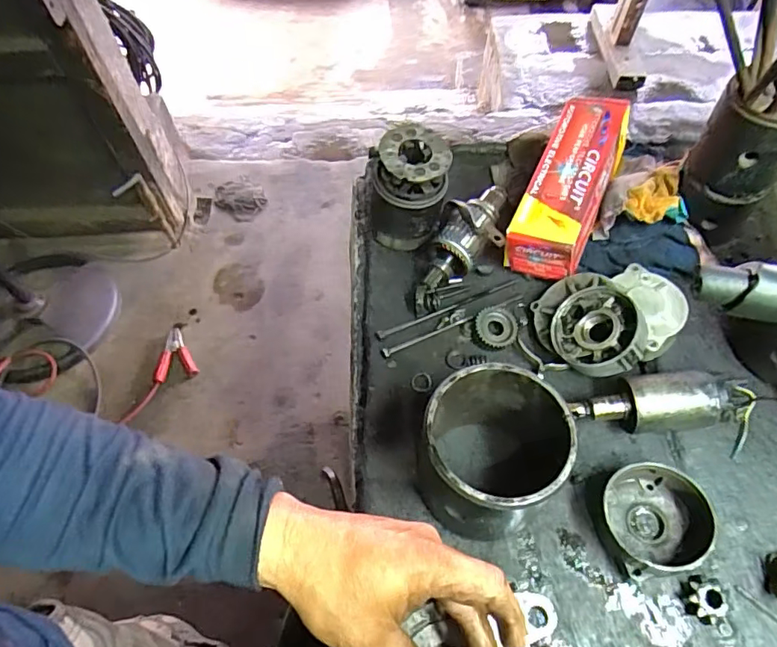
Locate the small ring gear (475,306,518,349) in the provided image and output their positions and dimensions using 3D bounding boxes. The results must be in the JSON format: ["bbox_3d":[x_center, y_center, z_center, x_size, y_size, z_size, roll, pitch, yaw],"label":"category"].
[{"bbox_3d":[0.109,0.004,0.536,0.041,0.013,0.043,0,60,0],"label":"small ring gear"}]

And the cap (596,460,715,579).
[{"bbox_3d":[0.218,0.155,0.422,0.077,0.046,0.079,0,60,0],"label":"cap"}]

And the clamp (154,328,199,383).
[{"bbox_3d":[-0.578,0.083,1.428,0.113,0.035,0.158,-14,61,-8],"label":"clamp"}]

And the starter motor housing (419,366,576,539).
[{"bbox_3d":[0.080,0.103,0.425,0.104,0.113,0.107,0,60,0],"label":"starter motor housing"}]

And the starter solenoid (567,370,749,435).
[{"bbox_3d":[0.234,0.072,0.469,0.150,0.051,0.048,-2,60,-1],"label":"starter solenoid"}]

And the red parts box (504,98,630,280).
[{"bbox_3d":[0.197,-0.149,0.571,0.080,0.075,0.207,23,63,13],"label":"red parts box"}]

